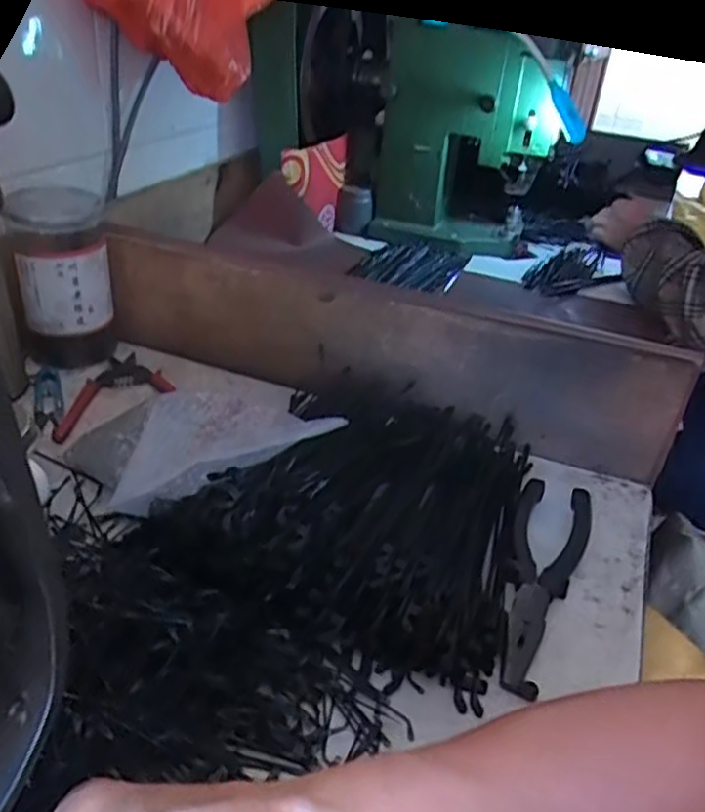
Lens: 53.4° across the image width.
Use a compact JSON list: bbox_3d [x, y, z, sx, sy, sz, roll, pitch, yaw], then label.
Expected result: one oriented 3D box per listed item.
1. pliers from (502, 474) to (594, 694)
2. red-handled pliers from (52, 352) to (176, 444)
[{"bbox_3d":[0.124,0.108,0.465,0.051,0.012,0.182,18,34,17],"label":"pliers"},{"bbox_3d":[-0.229,-0.011,0.631,0.079,0.012,0.118,31,40,33],"label":"red-handled pliers"}]

